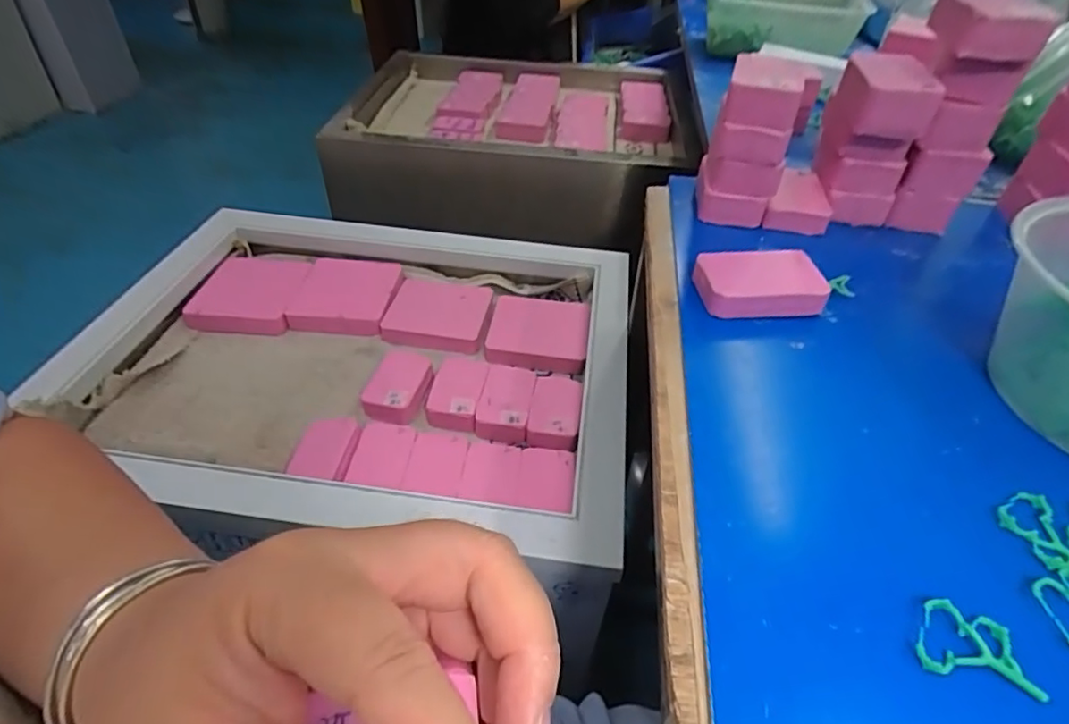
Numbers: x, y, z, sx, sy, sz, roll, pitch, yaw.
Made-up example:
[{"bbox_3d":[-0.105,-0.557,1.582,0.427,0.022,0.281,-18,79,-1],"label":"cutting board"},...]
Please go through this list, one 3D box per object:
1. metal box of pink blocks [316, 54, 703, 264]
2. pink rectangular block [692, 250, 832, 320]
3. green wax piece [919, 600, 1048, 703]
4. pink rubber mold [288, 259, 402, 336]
[{"bbox_3d":[-0.038,-0.349,0.931,0.499,0.155,0.378,5,43,2],"label":"metal box of pink blocks"},{"bbox_3d":[0.137,-0.047,0.354,0.071,0.022,0.044,1,43,-2],"label":"pink rectangular block"},{"bbox_3d":[0.154,0.099,0.203,0.040,0.008,0.024,11,43,9],"label":"green wax piece"},{"bbox_3d":[-0.212,-0.079,0.648,0.102,0.019,0.116,3,43,0],"label":"pink rubber mold"}]

